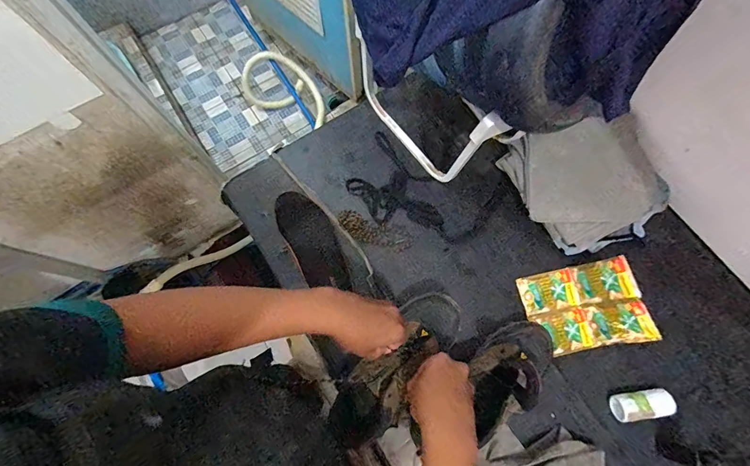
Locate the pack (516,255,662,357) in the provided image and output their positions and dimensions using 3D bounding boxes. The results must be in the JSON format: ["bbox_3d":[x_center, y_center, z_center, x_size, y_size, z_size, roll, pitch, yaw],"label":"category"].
[{"bbox_3d":[0.361,0.127,0.648,0.168,0.090,0.143,-11,74,-2],"label":"pack"}]

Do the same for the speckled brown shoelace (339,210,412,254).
[{"bbox_3d":[-0.002,0.000,0.734,0.146,0.004,0.047,22,76,7],"label":"speckled brown shoelace"}]

